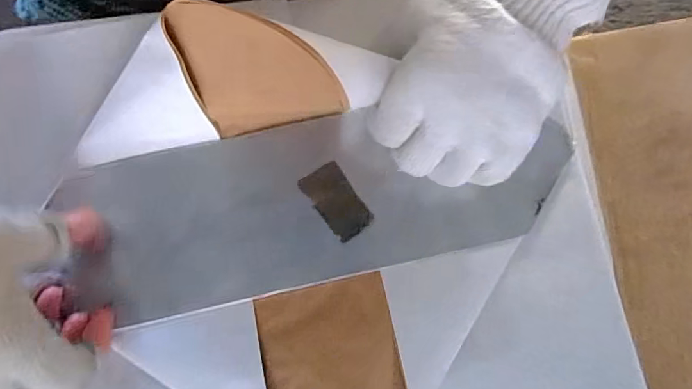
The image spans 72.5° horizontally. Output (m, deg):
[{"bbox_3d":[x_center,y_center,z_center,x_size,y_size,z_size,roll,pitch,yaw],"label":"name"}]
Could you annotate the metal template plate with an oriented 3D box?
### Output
[{"bbox_3d":[-0.016,0.003,0.285,0.291,0.009,0.097,-13,84,-3],"label":"metal template plate"}]

